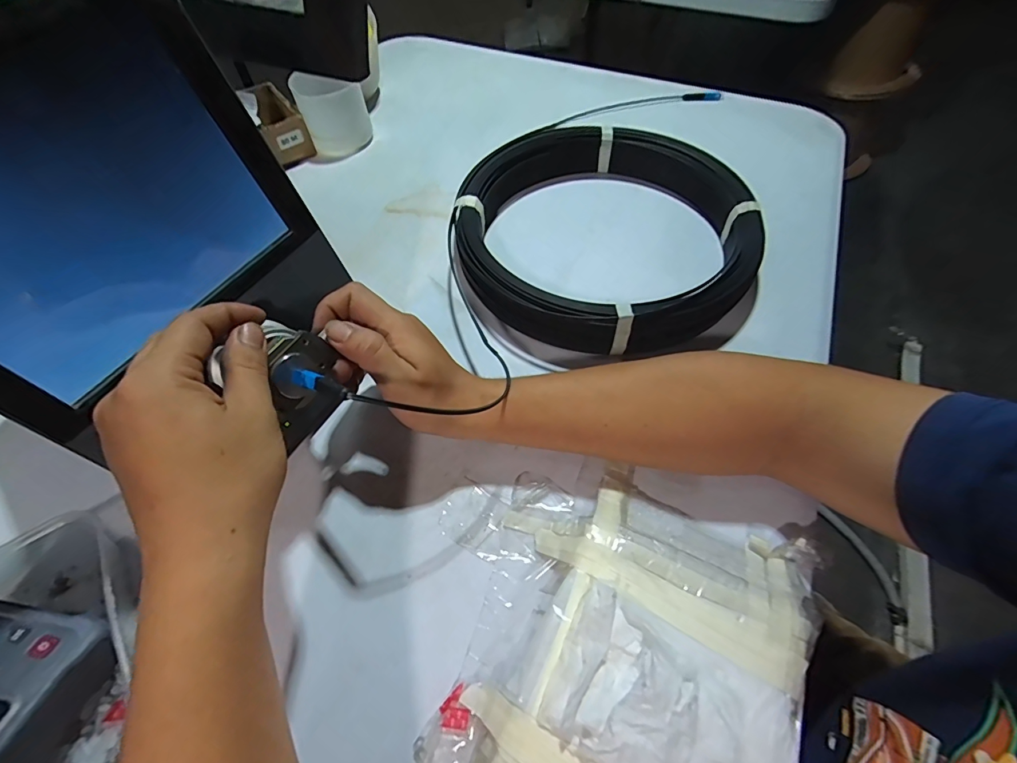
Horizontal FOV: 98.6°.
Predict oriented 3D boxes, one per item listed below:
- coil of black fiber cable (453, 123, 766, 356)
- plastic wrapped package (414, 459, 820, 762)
[{"bbox_3d":[0.096,-0.162,0.458,0.295,0.060,0.293,0,58,0],"label":"coil of black fiber cable"},{"bbox_3d":[0.042,0.165,0.256,0.225,0.052,0.258,26,62,15],"label":"plastic wrapped package"}]

